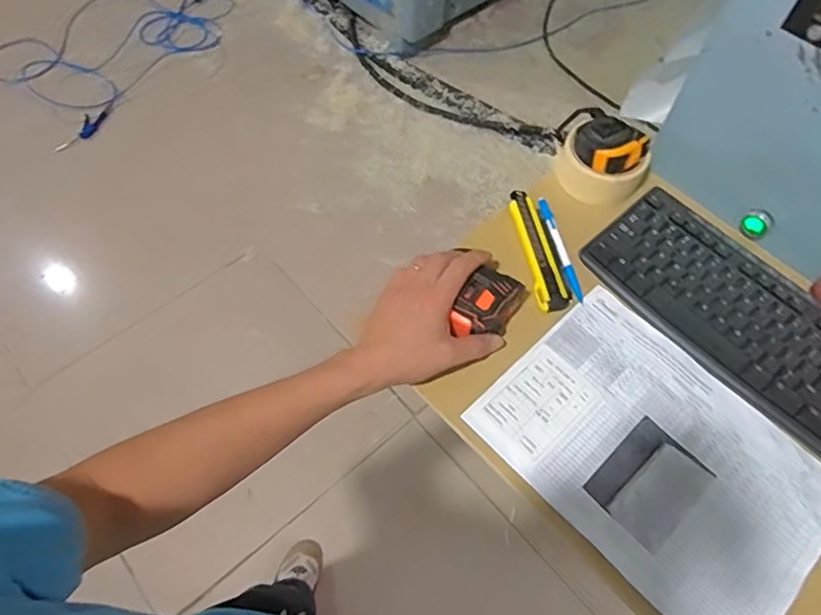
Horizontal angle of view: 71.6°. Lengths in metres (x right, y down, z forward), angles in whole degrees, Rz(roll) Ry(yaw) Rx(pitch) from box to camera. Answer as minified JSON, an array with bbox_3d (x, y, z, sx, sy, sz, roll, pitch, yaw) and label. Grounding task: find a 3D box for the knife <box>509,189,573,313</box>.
[{"bbox_3d":[0.135,-0.066,0.621,0.036,0.022,0.153,-12,60,-8],"label":"knife"}]

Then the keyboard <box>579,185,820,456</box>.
[{"bbox_3d":[0.374,0.048,0.559,0.140,0.030,0.429,-37,67,-21],"label":"keyboard"}]

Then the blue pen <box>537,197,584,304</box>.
[{"bbox_3d":[0.164,-0.065,0.628,0.013,0.015,0.134,-10,60,-7],"label":"blue pen"}]

